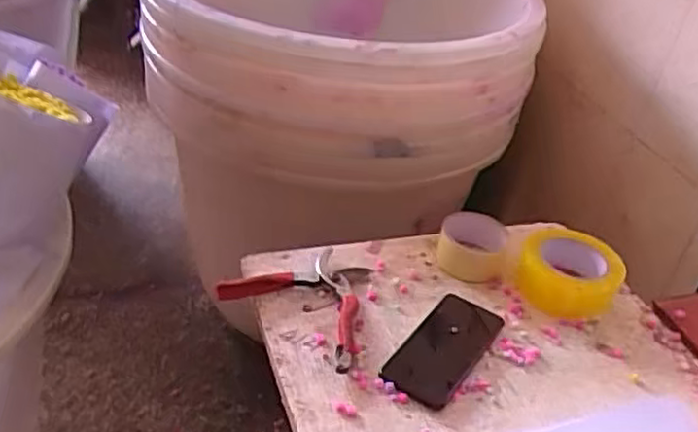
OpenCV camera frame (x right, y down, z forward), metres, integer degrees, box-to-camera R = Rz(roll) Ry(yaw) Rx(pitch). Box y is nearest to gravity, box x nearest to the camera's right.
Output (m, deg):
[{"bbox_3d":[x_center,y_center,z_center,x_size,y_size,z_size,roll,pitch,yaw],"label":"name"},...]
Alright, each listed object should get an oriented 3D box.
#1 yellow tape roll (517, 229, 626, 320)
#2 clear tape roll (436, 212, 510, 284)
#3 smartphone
[{"bbox_3d":[0.276,0.071,0.865,0.119,0.059,0.119,6,36,-4],"label":"yellow tape roll"},{"bbox_3d":[0.157,0.036,0.878,0.082,0.048,0.083,6,36,-4],"label":"clear tape roll"},{"bbox_3d":[0.105,0.145,0.755,0.076,0.008,0.166,27,39,23],"label":"smartphone"}]

